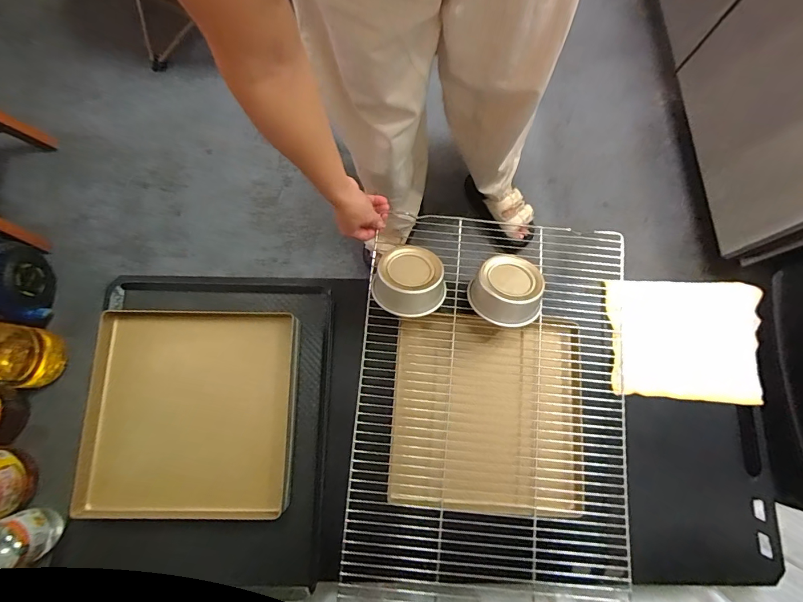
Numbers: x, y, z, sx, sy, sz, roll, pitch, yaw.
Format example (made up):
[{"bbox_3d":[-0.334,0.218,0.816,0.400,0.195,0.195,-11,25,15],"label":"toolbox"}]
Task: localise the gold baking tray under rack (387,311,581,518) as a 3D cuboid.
[{"bbox_3d":[0.127,0.162,0.623,0.275,0.034,0.277,3,74,3],"label":"gold baking tray under rack"}]

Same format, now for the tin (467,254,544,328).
[{"bbox_3d":[0.155,-0.015,0.596,0.101,0.045,0.092,42,80,8],"label":"tin"}]

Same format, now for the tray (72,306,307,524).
[{"bbox_3d":[-0.303,0.152,0.590,0.286,0.047,0.280,1,71,-5],"label":"tray"}]

